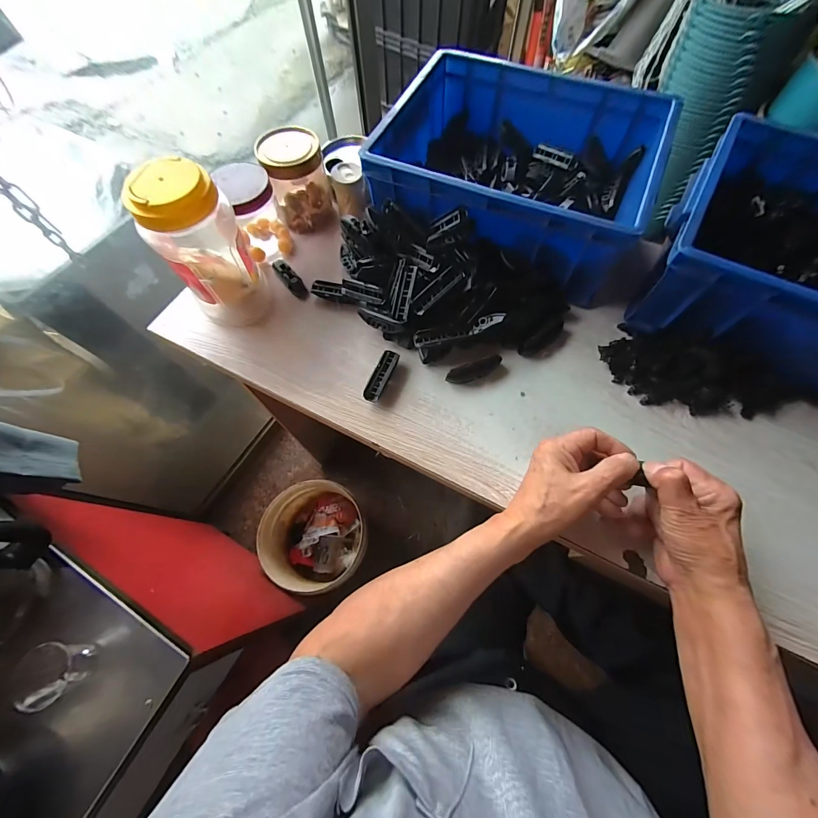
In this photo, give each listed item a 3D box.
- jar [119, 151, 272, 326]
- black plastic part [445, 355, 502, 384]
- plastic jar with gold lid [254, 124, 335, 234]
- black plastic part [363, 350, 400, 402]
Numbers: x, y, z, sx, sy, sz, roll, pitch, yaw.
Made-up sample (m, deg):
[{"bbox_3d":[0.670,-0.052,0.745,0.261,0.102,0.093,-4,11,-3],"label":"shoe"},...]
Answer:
[{"bbox_3d":[-0.240,-0.188,0.424,0.093,0.169,0.094,-20,68,-7],"label":"jar"},{"bbox_3d":[0.082,-0.048,0.442,0.069,0.020,0.016,-20,68,-7],"label":"black plastic part"},{"bbox_3d":[-0.165,-0.338,0.523,0.084,0.106,0.090,-1,67,1],"label":"plastic jar with gold lid"},{"bbox_3d":[-0.034,-0.040,0.442,0.020,0.017,0.071,22,69,10],"label":"black plastic part"}]

